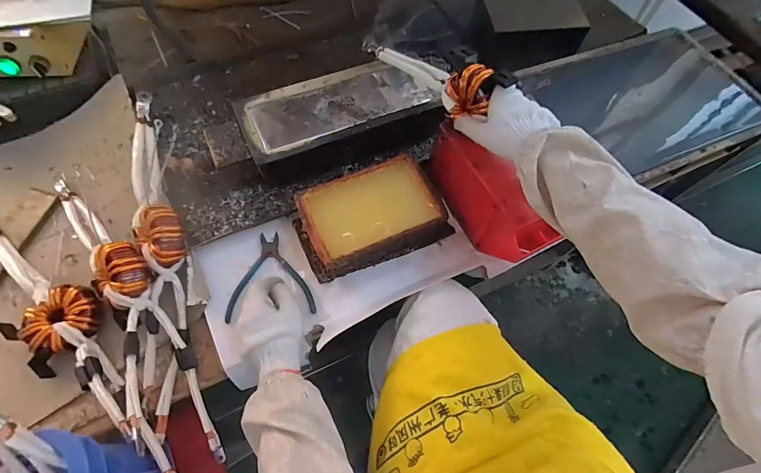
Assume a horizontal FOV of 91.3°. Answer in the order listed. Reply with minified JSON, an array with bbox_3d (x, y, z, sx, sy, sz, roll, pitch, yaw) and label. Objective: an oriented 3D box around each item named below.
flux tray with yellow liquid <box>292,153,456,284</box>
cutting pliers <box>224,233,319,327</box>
[{"bbox_3d":[-0.012,-0.033,0.584,0.227,0.067,0.140,-21,66,-13],"label":"flux tray with yellow liquid"},{"bbox_3d":[-0.166,0.056,0.572,0.126,0.009,0.134,-4,63,-5],"label":"cutting pliers"}]

